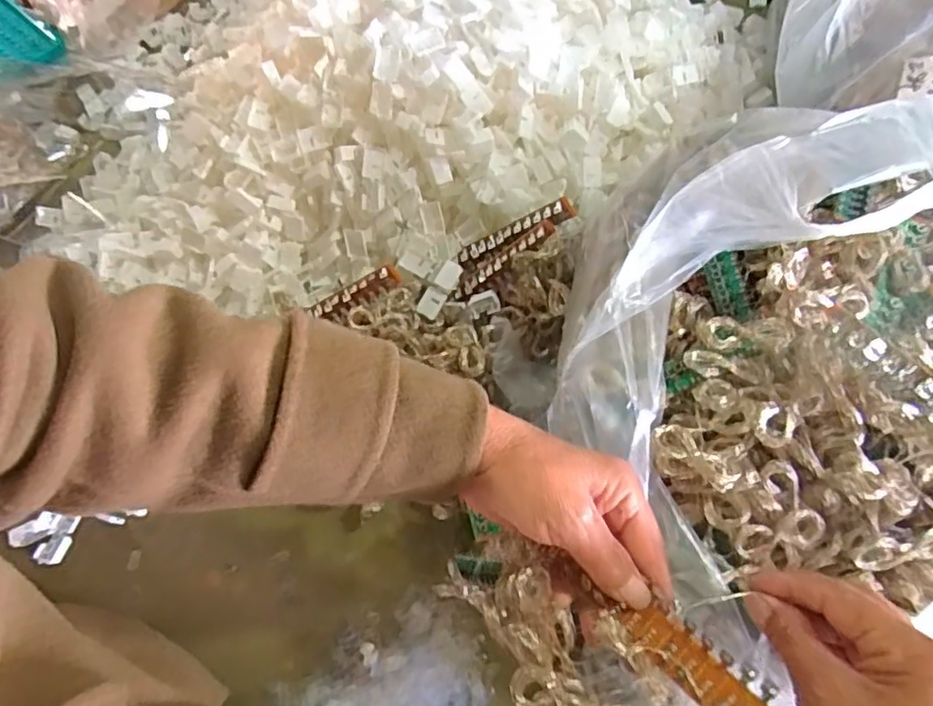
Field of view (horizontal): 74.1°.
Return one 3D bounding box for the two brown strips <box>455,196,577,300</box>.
[{"bbox_3d":[0.037,-0.094,0.537,0.122,0.021,0.040,-30,65,32],"label":"two brown strips"}]

